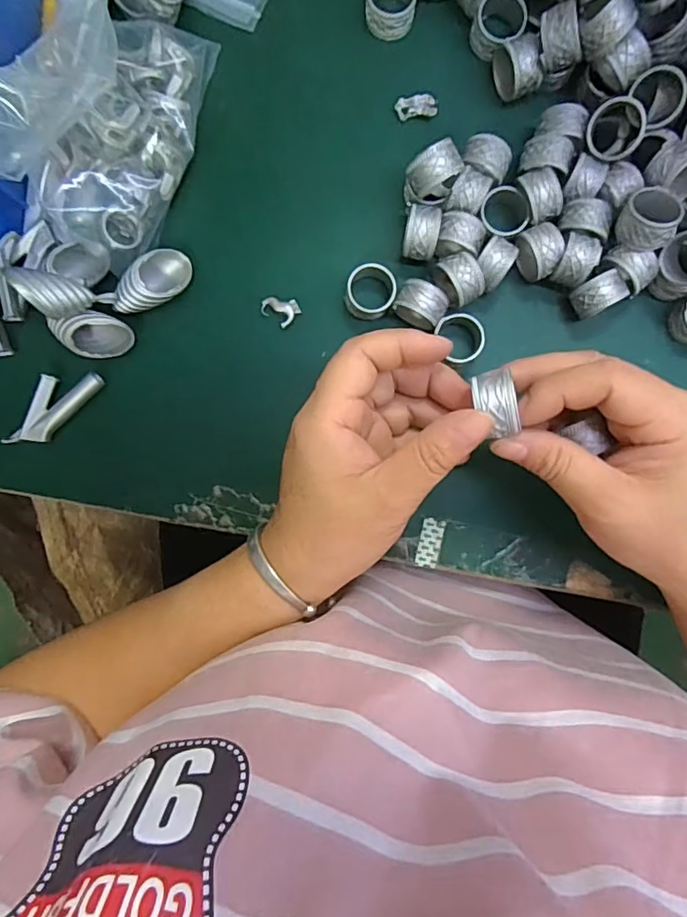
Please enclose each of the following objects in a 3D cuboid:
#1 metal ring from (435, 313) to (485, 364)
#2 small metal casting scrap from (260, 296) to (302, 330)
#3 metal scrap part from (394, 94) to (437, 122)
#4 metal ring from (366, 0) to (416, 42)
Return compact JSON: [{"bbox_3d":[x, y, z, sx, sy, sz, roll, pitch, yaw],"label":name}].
[{"bbox_3d":[0.064,-0.067,0.294,0.027,0.015,0.027,0,91,2],"label":"metal ring"},{"bbox_3d":[-0.036,-0.086,0.302,0.021,0.004,0.017,35,92,1],"label":"small metal casting scrap"},{"bbox_3d":[0.042,-0.201,0.300,0.022,0.006,0.011,-2,91,2],"label":"metal scrap part"},{"bbox_3d":[0.026,-0.253,0.292,0.027,0.017,0.025,0,91,2],"label":"metal ring"}]

